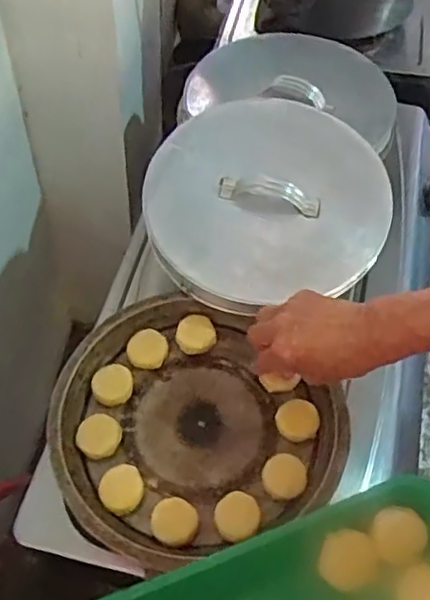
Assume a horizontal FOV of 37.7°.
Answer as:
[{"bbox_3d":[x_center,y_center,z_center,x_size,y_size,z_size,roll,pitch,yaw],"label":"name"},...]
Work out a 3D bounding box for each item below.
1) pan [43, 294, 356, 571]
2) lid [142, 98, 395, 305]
[{"bbox_3d":[-0.024,0.107,0.587,0.251,0.039,0.236,1,58,-1],"label":"pan"},{"bbox_3d":[0.056,-0.107,0.655,0.253,0.044,0.233,-7,59,-6],"label":"lid"}]

